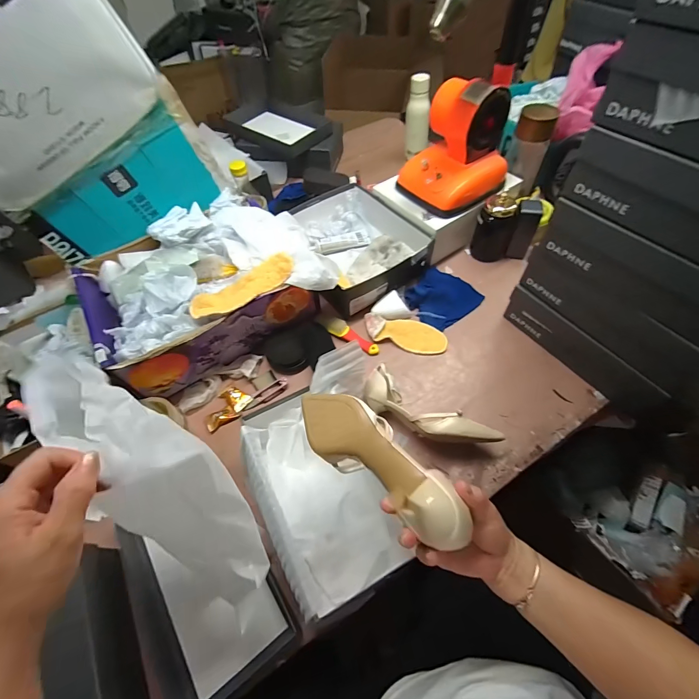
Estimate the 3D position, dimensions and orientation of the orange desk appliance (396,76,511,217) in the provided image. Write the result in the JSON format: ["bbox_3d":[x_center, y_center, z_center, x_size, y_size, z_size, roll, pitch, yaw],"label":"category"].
[{"bbox_3d":[0.230,-0.440,0.740,0.182,0.198,0.181,-36,62,-19],"label":"orange desk appliance"}]

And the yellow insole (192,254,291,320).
[{"bbox_3d":[-0.193,-0.114,0.629,0.199,0.017,0.070,-31,66,-11],"label":"yellow insole"}]

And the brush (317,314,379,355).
[{"bbox_3d":[-0.006,-0.033,0.729,0.152,0.026,0.040,36,66,23],"label":"brush"}]

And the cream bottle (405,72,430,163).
[{"bbox_3d":[0.198,-0.664,0.983,0.057,0.194,0.068,-8,57,-2],"label":"cream bottle"}]

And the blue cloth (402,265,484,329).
[{"bbox_3d":[0.209,-0.121,0.772,0.143,0.035,0.142,-40,63,-21],"label":"blue cloth"}]

